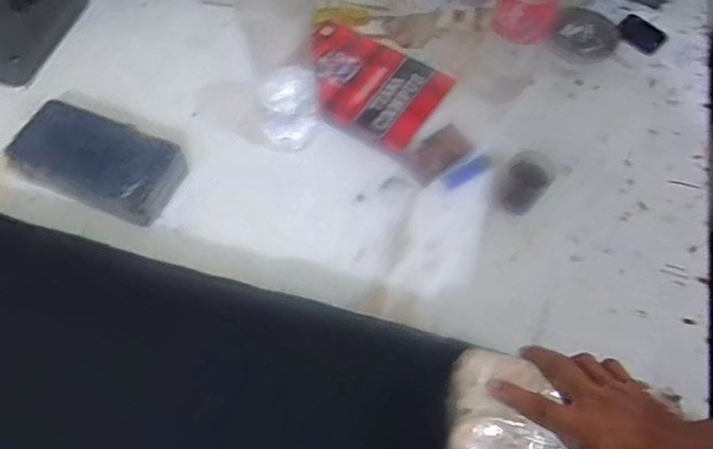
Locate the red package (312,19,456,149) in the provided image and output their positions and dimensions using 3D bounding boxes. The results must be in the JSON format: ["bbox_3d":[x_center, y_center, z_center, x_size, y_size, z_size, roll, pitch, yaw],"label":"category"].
[{"bbox_3d":[0.013,-0.226,0.877,0.238,0.032,0.187,29,64,14],"label":"red package"}]

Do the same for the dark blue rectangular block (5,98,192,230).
[{"bbox_3d":[-0.354,-0.086,0.788,0.220,0.064,0.113,18,62,8],"label":"dark blue rectangular block"}]

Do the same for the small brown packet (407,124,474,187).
[{"bbox_3d":[0.117,-0.102,0.815,0.088,0.004,0.051,-39,79,-1],"label":"small brown packet"}]

